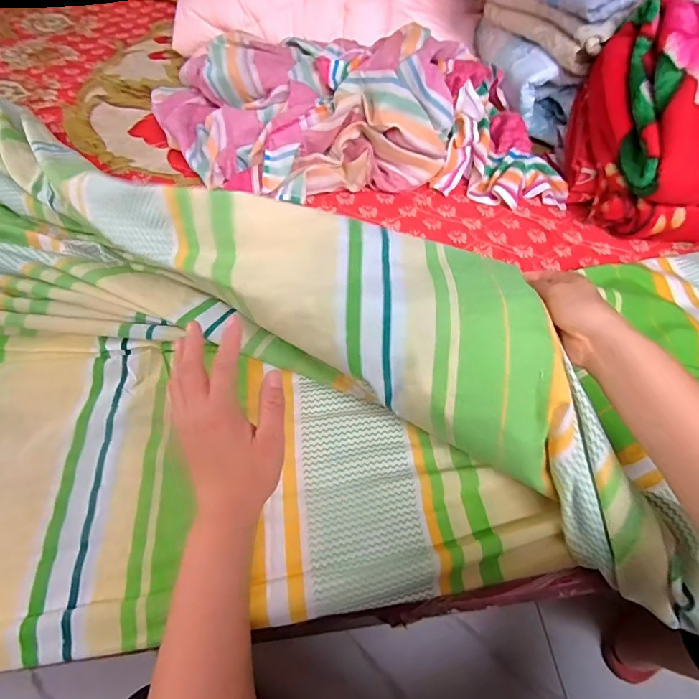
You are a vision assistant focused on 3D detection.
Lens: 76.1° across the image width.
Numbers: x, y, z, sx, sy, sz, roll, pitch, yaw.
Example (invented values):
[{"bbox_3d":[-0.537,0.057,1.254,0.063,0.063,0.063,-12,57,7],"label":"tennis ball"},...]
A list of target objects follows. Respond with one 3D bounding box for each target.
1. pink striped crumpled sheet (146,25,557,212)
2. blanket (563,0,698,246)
[{"bbox_3d":[0.012,-0.415,0.747,0.690,0.173,0.353,-1,55,-6],"label":"pink striped crumpled sheet"},{"bbox_3d":[0.580,-0.338,0.685,0.389,0.206,0.279,4,55,-2],"label":"blanket"}]

